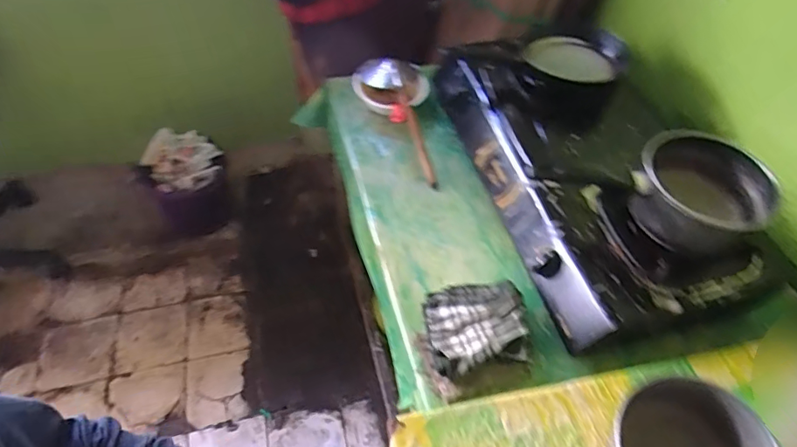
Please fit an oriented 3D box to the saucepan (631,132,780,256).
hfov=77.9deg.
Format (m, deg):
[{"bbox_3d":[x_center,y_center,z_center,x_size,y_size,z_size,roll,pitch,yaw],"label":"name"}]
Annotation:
[{"bbox_3d":[0.446,-0.036,0.764,0.182,0.119,0.170,35,58,20],"label":"saucepan"}]

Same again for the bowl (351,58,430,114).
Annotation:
[{"bbox_3d":[-0.019,-0.311,1.098,0.154,0.083,0.155,2,53,-3],"label":"bowl"}]

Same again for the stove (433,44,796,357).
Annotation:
[{"bbox_3d":[0.349,-0.119,0.935,0.389,0.135,0.664,-11,55,-12],"label":"stove"}]

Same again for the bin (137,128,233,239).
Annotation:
[{"bbox_3d":[-0.680,-0.113,1.621,0.242,0.346,0.242,-25,59,-21],"label":"bin"}]

